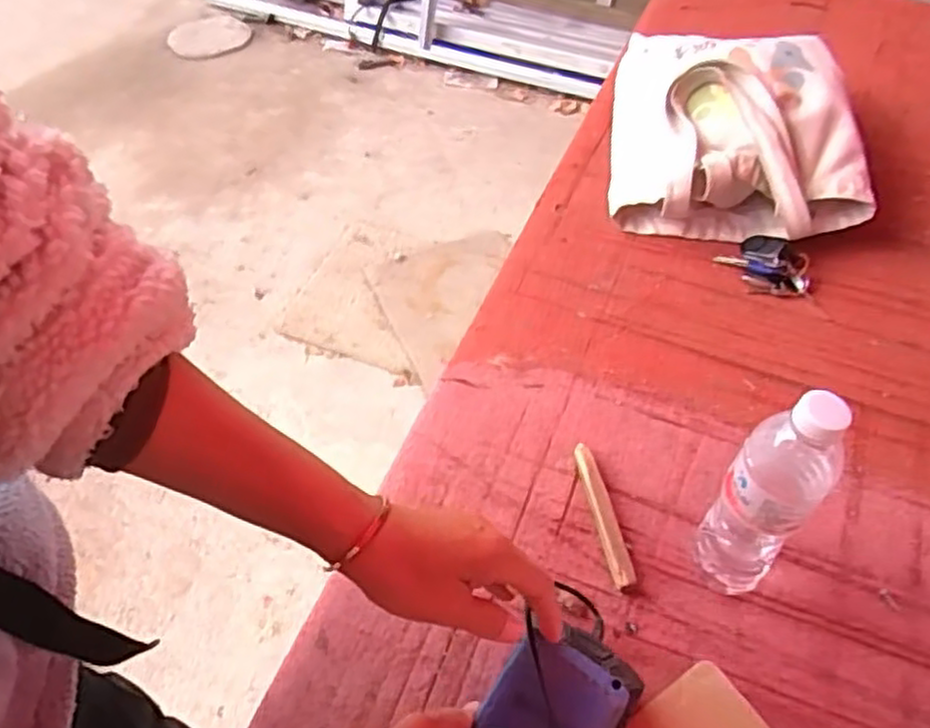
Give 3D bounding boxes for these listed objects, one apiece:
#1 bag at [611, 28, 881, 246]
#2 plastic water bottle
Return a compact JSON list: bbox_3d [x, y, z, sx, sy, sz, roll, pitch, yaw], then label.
[{"bbox_3d":[0.327,-0.291,0.907,0.276,0.129,0.283,4,53,5],"label":"bag"},{"bbox_3d":[0.219,0.102,0.538,0.063,0.229,0.052,30,59,23],"label":"plastic water bottle"}]

